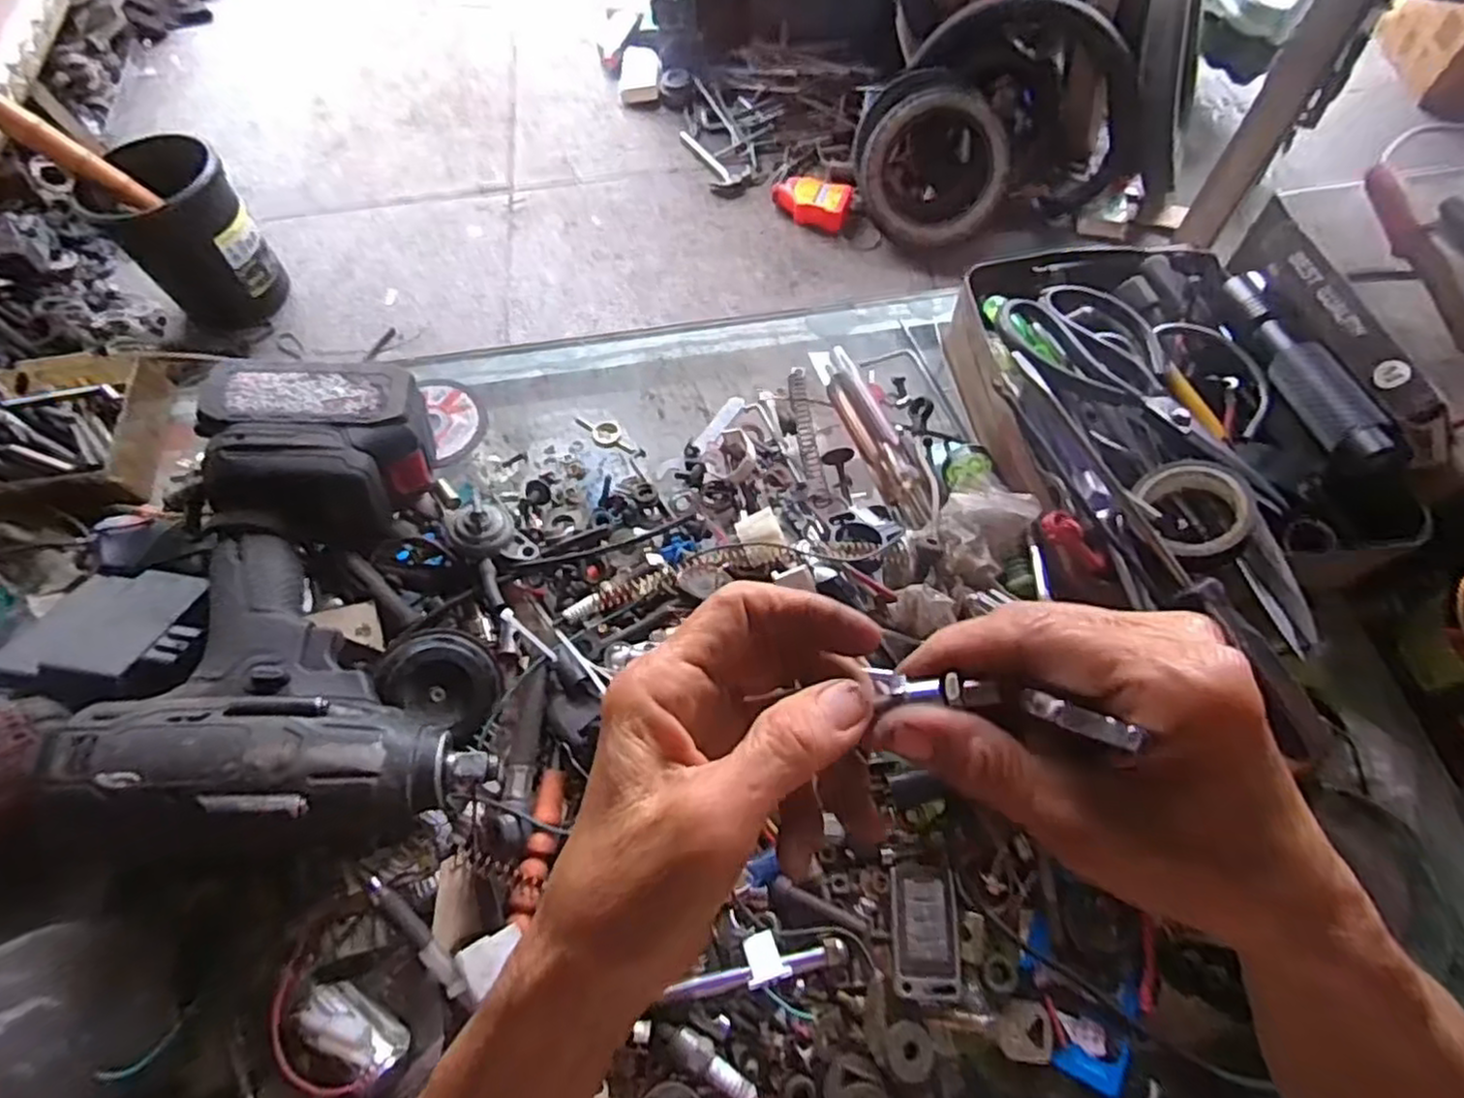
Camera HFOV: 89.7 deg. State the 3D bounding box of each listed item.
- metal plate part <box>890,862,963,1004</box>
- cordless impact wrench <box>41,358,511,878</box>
[{"bbox_3d":[0.093,0.183,0.352,0.031,0.004,0.058,2,64,2],"label":"metal plate part"},{"bbox_3d":[-0.228,0.022,0.380,0.156,0.076,0.268,-17,65,-7],"label":"cordless impact wrench"}]

